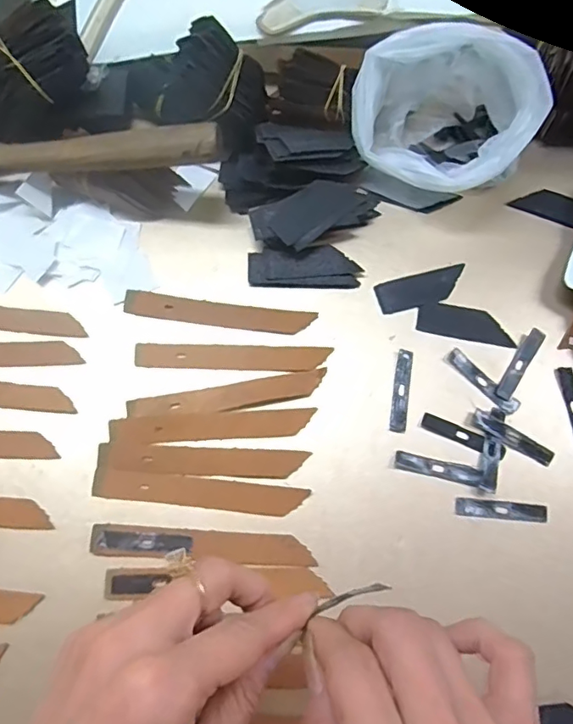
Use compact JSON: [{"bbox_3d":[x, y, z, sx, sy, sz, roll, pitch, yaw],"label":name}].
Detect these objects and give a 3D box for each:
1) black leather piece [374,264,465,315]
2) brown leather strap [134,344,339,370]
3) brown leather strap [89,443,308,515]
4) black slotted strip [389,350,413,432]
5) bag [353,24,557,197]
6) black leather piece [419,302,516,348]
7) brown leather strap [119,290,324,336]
[{"bbox_3d":[0.093,-0.050,0.363,0.063,0.004,0.023,-14,72,-6],"label":"black leather piece"},{"bbox_3d":[-0.035,-0.003,0.347,0.124,0.006,0.016,1,71,-1],"label":"brown leather strap"},{"bbox_3d":[-0.053,0.077,0.319,0.125,0.005,0.025,9,72,2],"label":"brown leather strap"},{"bbox_3d":[0.074,0.018,0.340,0.010,0.004,0.054,10,72,2],"label":"black slotted strip"},{"bbox_3d":[0.108,-0.170,0.367,0.117,0.073,0.101,24,73,7],"label":"bag"},{"bbox_3d":[0.120,-0.026,0.357,0.062,0.004,0.023,10,72,2],"label":"black leather piece"},{"bbox_3d":[-0.045,-0.033,0.356,0.124,0.005,0.016,7,71,1],"label":"brown leather strap"}]

